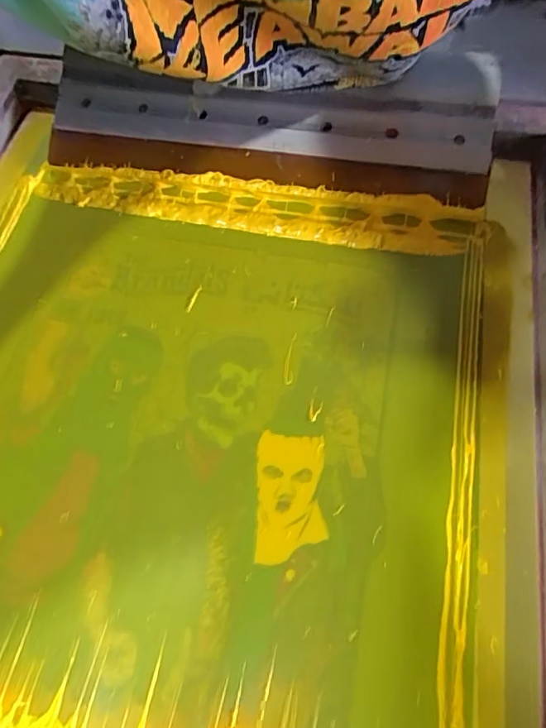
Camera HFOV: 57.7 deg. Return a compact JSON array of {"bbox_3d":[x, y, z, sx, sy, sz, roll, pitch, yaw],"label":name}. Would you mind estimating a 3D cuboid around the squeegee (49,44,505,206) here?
[{"bbox_3d":[-0.008,-0.185,0.400,0.345,0.028,0.084,11,89,8],"label":"squeegee"}]

